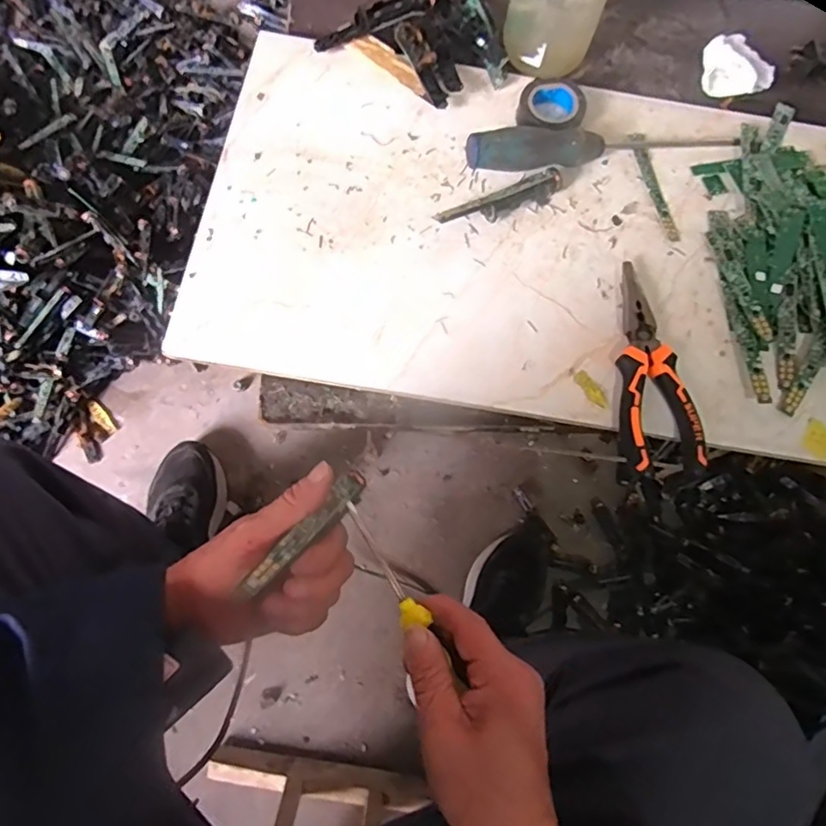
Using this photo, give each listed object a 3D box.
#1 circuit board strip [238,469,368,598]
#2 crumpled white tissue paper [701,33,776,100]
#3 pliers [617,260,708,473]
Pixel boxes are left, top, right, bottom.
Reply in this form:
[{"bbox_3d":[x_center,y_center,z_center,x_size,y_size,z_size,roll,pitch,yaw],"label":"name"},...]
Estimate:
[{"bbox_3d":[-0.060,0.068,0.332,0.017,0.009,0.100,38,44,8],"label":"circuit board strip"},{"bbox_3d":[0.283,-0.302,0.490,0.065,0.019,0.057,-37,79,-11],"label":"crumpled white tissue paper"},{"bbox_3d":[0.170,-0.032,0.401,0.052,0.016,0.150,1,72,-4],"label":"pliers"}]

